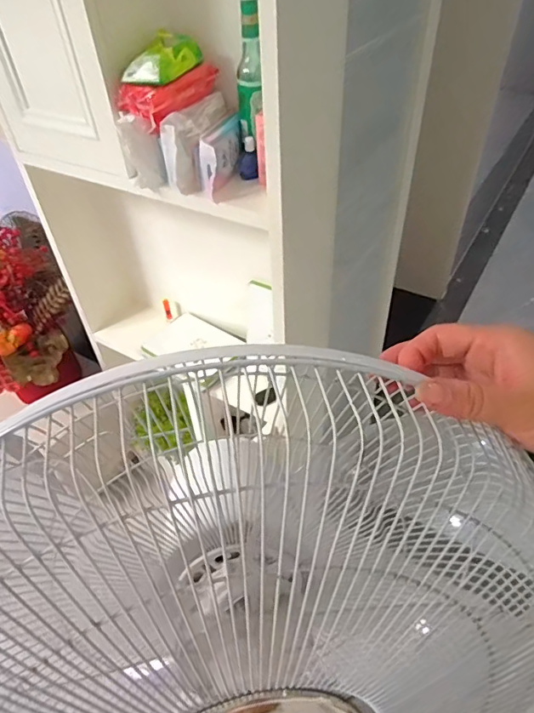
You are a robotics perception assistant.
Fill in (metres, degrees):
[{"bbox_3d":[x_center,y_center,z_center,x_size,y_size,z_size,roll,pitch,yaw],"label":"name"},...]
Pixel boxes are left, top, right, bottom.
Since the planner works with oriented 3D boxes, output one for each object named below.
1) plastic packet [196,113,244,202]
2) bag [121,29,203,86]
[{"bbox_3d":[-0.072,-0.291,0.686,0.042,0.080,0.118,10,46,14],"label":"plastic packet"},{"bbox_3d":[-0.146,-0.412,0.654,0.075,0.041,0.099,18,48,21],"label":"bag"}]

